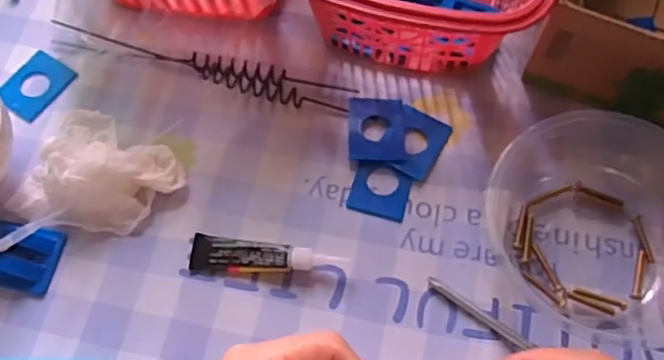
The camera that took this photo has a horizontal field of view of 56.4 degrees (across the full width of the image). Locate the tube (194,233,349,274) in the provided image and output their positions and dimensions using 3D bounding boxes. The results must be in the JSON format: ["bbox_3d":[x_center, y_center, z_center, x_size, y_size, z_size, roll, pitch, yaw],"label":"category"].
[{"bbox_3d":[-0.035,0.040,0.327,0.079,0.012,0.019,4,65,3],"label":"tube"}]

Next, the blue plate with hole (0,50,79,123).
[{"bbox_3d":[-0.179,-0.058,0.375,0.032,0.004,0.041,31,69,14],"label":"blue plate with hole"}]

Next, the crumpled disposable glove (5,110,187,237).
[{"bbox_3d":[-0.128,-0.003,0.335,0.077,0.032,0.065,22,67,11],"label":"crumpled disposable glove"}]

